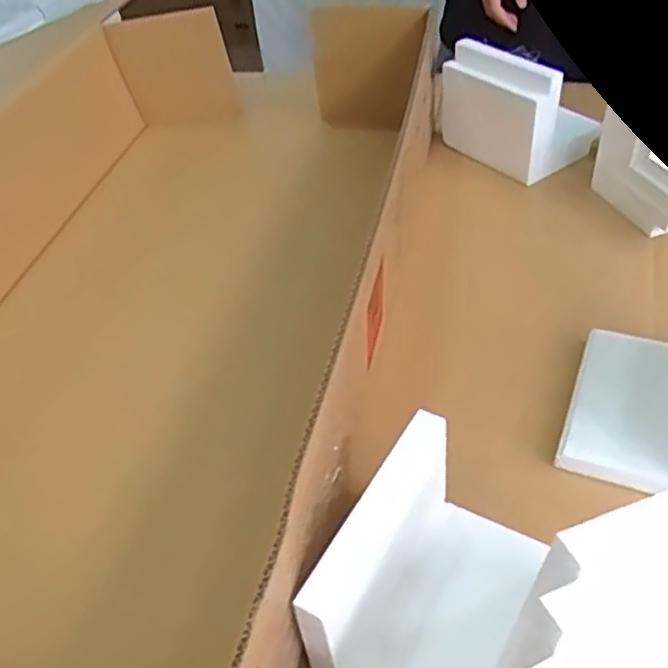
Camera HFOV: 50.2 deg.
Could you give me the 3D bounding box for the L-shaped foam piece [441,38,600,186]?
[{"bbox_3d":[0.243,-0.297,0.942,0.119,0.143,0.175,-25,45,-17],"label":"L-shaped foam piece"}]

